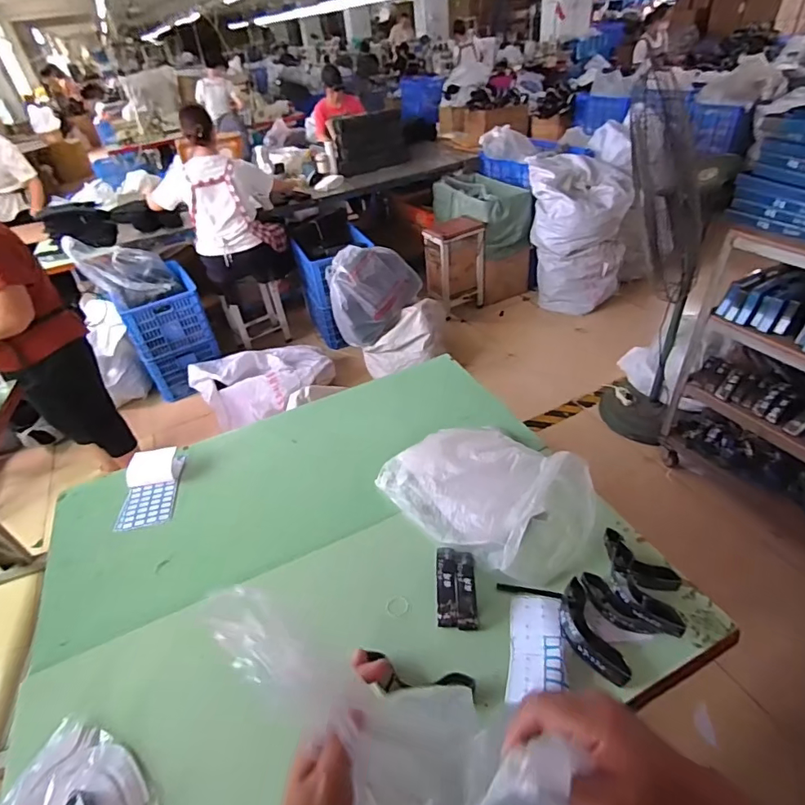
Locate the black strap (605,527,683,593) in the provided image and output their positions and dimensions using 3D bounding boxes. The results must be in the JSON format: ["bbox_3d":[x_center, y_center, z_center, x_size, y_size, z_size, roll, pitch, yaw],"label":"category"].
[{"bbox_3d":[0.450,0.319,0.942,0.085,0.061,0.161,-30,43,-26],"label":"black strap"}]

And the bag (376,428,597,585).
[{"bbox_3d":[0.189,0.185,1.104,0.480,0.125,0.320,28,50,36],"label":"bag"}]

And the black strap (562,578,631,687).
[{"bbox_3d":[0.324,0.403,0.850,0.069,0.027,0.180,-13,38,-7],"label":"black strap"}]

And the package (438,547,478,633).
[{"bbox_3d":[0.087,0.356,0.947,0.041,0.055,0.160,-3,51,5],"label":"package"}]

